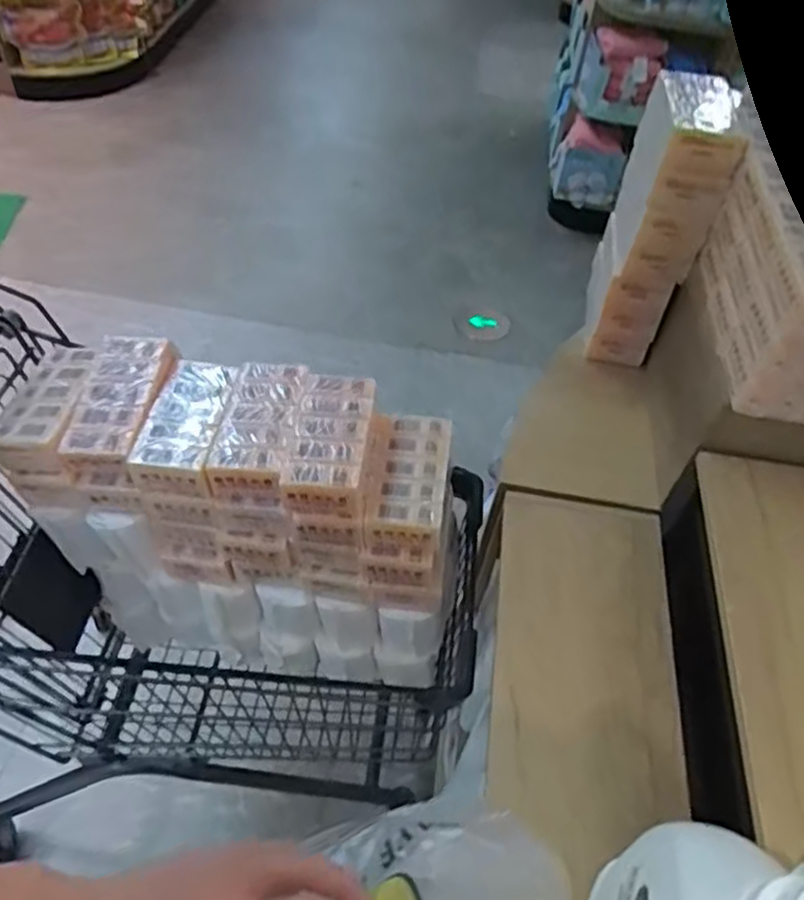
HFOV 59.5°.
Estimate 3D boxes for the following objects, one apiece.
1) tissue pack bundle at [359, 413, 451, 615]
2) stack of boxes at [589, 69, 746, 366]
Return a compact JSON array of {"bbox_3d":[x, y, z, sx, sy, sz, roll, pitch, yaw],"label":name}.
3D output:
[{"bbox_3d":[0.001,0.073,0.868,0.098,0.155,0.188,5,51,-2],"label":"tissue pack bundle"},{"bbox_3d":[0.368,-0.326,1.020,0.105,0.337,0.210,13,51,5],"label":"stack of boxes"}]

